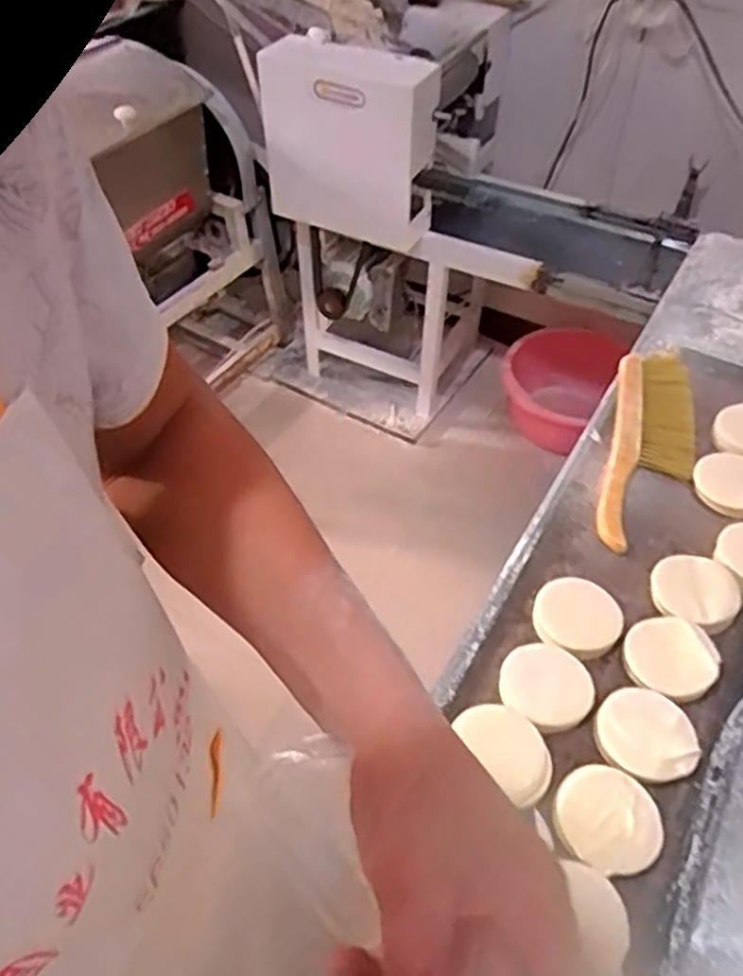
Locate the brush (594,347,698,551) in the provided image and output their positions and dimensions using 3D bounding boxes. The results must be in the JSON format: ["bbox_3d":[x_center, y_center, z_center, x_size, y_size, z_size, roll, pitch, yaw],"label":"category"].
[{"bbox_3d":[0.358,-0.059,0.946,0.103,0.044,0.368,13,51,11],"label":"brush"}]

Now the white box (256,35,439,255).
[{"bbox_3d":[-0.049,-0.720,1.564,0.343,0.352,0.165,29,56,22],"label":"white box"}]

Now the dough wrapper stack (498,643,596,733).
[{"bbox_3d":[0.170,0.194,0.722,0.089,0.013,0.083,36,58,26],"label":"dough wrapper stack"}]

